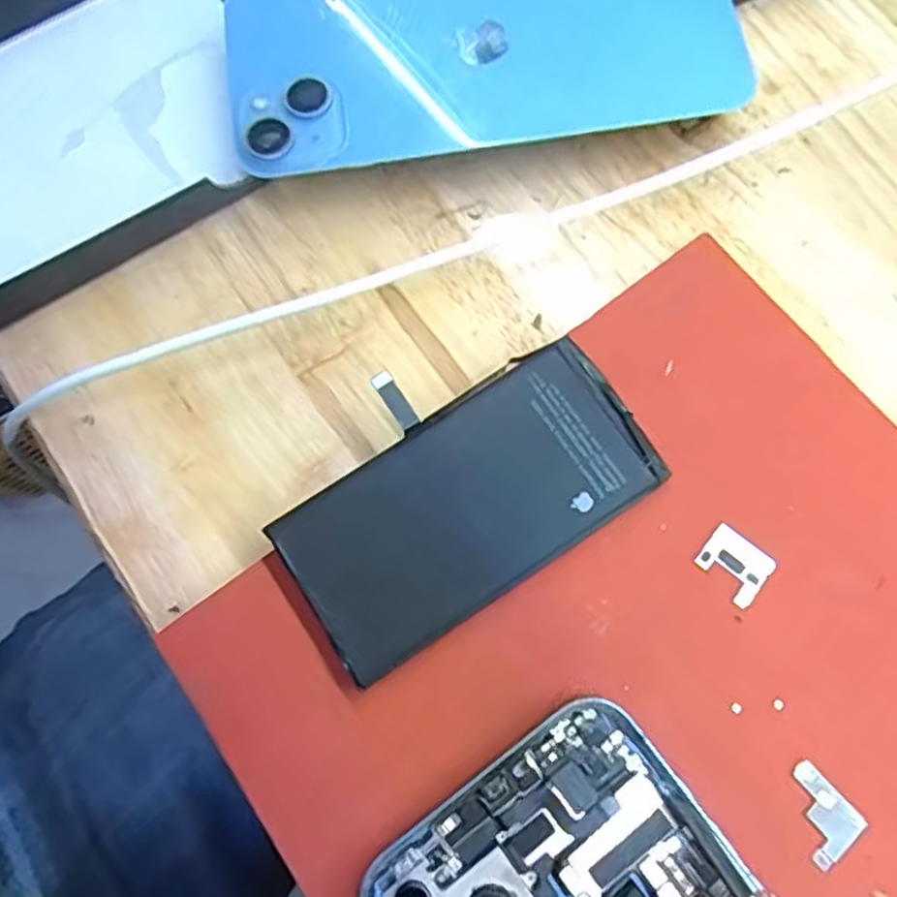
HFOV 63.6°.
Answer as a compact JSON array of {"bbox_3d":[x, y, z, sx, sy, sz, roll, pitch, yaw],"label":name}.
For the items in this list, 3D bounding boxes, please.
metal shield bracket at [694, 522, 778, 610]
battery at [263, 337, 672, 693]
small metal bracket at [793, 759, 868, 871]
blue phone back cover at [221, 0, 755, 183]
[{"bbox_3d":[0.075,0.030,0.187,0.017,0.004,0.015,39,79,11],"label":"metal shield bracket"},{"bbox_3d":[0.003,0.011,0.190,0.098,0.006,0.057,-34,79,-6],"label":"battery"},{"bbox_3d":[0.088,0.087,0.171,0.015,0.004,0.019,-40,77,-9],"label":"small metal bracket"},{"bbox_3d":[0.010,-0.127,0.224,0.153,0.008,0.080,-9,73,-3],"label":"blue phone back cover"}]

